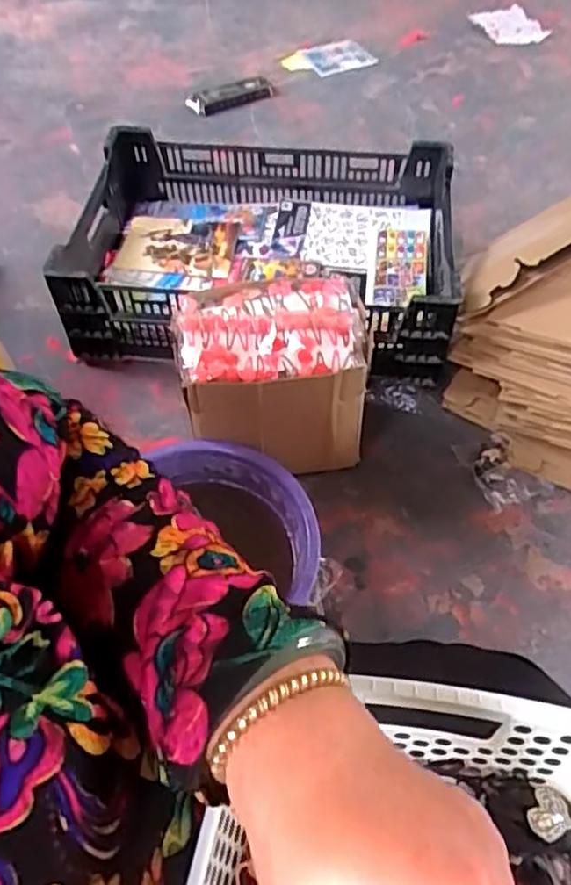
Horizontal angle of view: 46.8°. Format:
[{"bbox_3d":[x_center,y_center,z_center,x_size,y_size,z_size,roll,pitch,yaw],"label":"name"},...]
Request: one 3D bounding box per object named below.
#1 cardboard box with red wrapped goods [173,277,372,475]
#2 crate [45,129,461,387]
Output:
[{"bbox_3d":[-0.015,-0.090,0.892,0.226,0.217,0.168,-5,55,-2],"label":"cardboard box with red wrapped goods"},{"bbox_3d":[-0.043,-0.320,1.117,0.628,0.205,0.405,7,56,7],"label":"crate"}]

